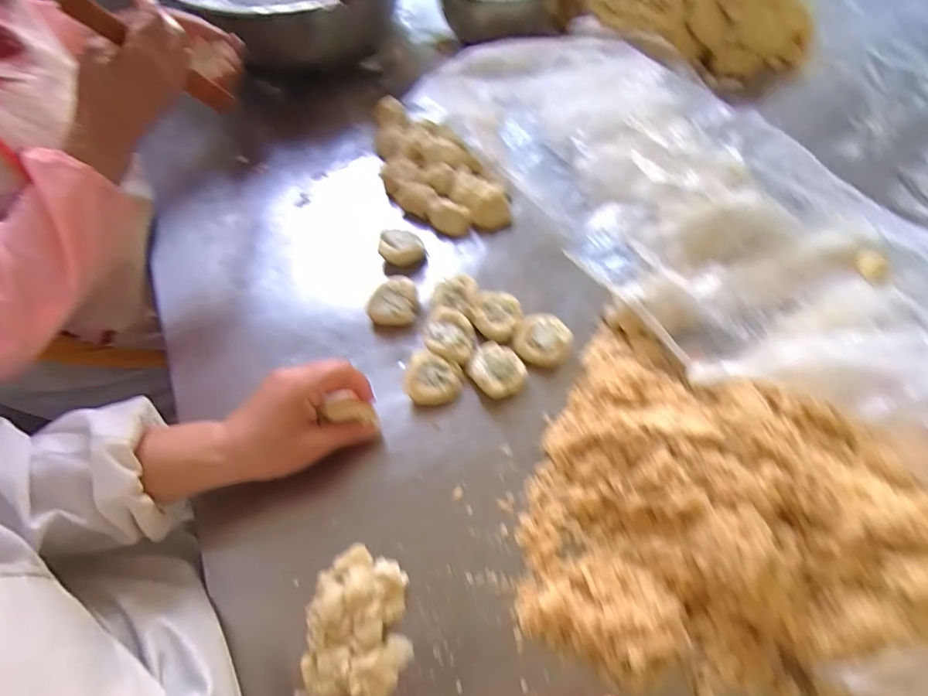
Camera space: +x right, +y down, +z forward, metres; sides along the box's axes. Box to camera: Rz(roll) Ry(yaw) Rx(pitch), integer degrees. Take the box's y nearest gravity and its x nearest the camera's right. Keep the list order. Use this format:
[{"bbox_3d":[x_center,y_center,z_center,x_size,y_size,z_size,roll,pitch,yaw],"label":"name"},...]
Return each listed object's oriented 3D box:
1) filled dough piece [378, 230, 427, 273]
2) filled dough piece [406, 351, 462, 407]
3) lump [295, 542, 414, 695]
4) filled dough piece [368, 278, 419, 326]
[{"bbox_3d":[-0.069,-0.109,0.527,0.041,0.029,0.042,0,60,0],"label":"filled dough piece"},{"bbox_3d":[-0.028,0.030,0.447,0.048,0.017,0.050,10,61,6],"label":"filled dough piece"},{"bbox_3d":[-0.077,0.204,0.345,0.072,0.030,0.103,1,61,2],"label":"lump"},{"bbox_3d":[-0.073,-0.047,0.493,0.049,0.024,0.046,-7,60,-4],"label":"filled dough piece"}]

